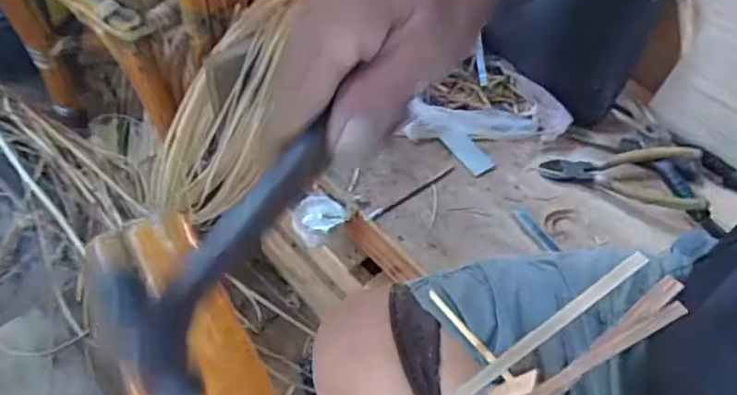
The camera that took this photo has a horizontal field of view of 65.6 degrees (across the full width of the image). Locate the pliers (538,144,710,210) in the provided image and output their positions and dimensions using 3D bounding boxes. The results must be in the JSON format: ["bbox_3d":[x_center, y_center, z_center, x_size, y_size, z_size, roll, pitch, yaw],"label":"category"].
[{"bbox_3d":[0.279,-0.020,0.619,0.170,0.028,0.079,1,54,-4],"label":"pliers"}]

